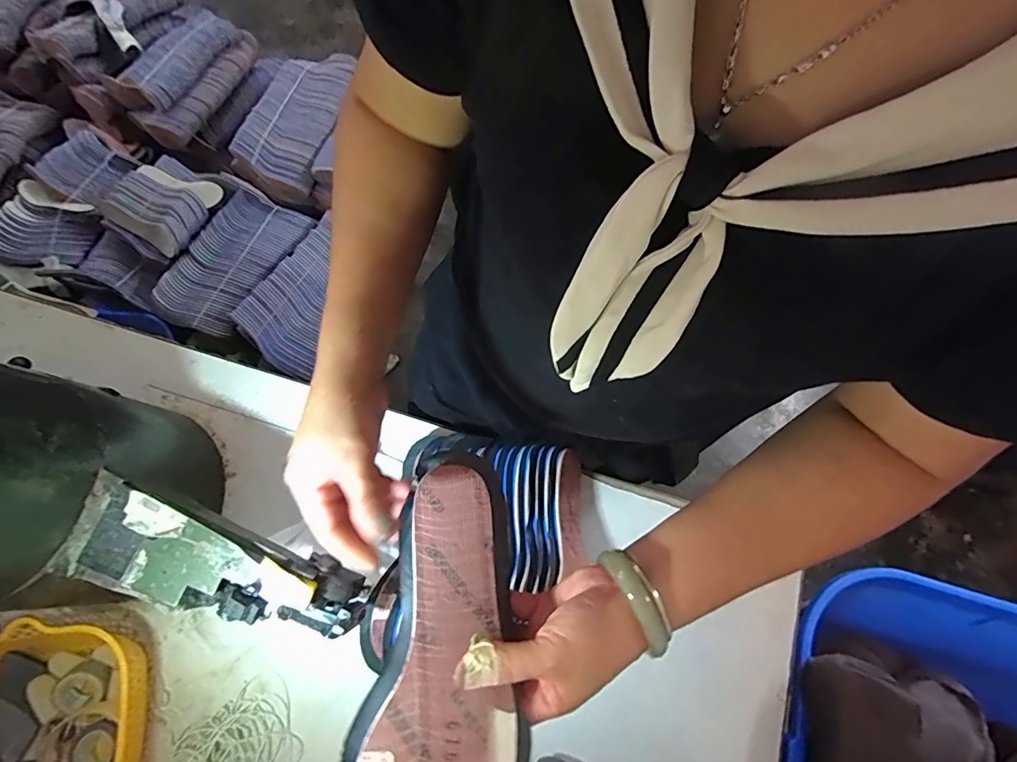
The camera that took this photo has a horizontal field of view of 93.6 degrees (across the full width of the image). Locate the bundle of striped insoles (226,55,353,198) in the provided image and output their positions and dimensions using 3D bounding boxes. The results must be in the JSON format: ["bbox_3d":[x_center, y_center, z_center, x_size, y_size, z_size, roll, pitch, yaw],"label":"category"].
[{"bbox_3d":[-0.592,-0.715,1.302,0.228,0.091,0.406,19,75,5],"label":"bundle of striped insoles"}]

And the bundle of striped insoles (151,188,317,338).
[{"bbox_3d":[-0.727,-0.311,1.271,0.224,0.084,0.412,33,76,9],"label":"bundle of striped insoles"}]

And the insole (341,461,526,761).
[{"bbox_3d":[-0.041,0.177,0.304,0.097,0.023,0.241,4,65,1],"label":"insole"}]

